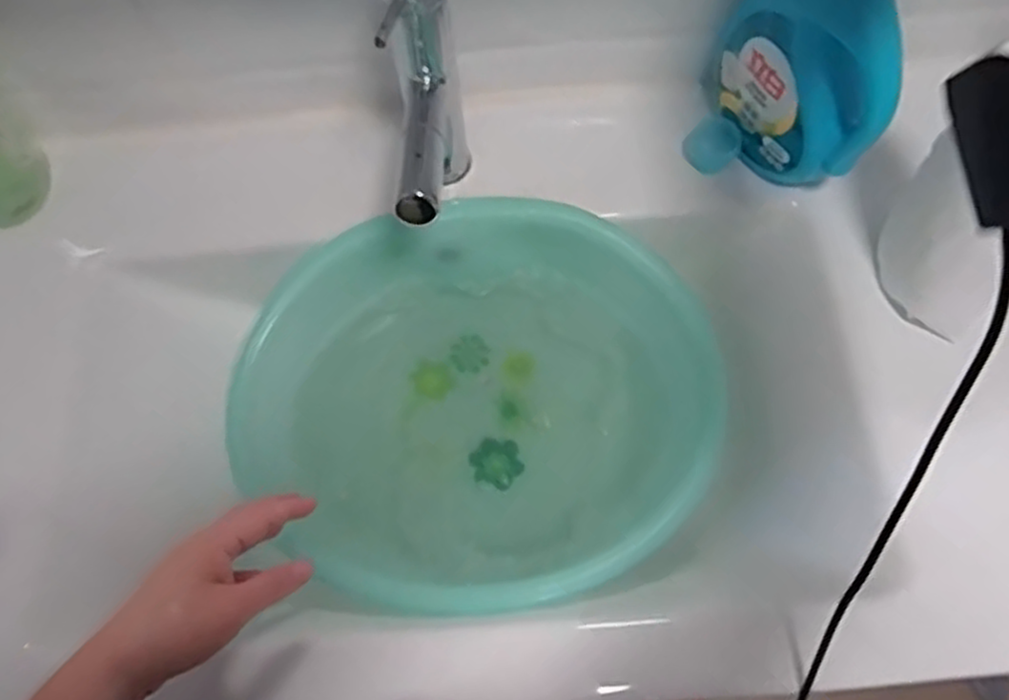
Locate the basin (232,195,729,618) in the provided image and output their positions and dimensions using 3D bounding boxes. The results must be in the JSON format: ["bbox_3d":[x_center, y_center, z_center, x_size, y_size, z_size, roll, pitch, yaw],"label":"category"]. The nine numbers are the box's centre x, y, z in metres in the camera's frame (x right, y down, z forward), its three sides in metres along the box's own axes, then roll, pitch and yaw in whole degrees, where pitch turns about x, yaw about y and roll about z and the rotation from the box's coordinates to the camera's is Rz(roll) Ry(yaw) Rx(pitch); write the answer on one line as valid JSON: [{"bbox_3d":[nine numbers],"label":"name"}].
[{"bbox_3d":[-0.023,0.046,0.642,0.382,0.125,0.314,-5,67,0],"label":"basin"}]

